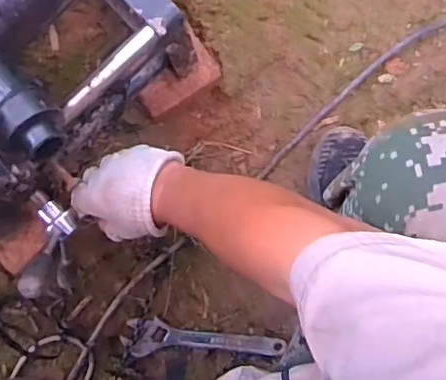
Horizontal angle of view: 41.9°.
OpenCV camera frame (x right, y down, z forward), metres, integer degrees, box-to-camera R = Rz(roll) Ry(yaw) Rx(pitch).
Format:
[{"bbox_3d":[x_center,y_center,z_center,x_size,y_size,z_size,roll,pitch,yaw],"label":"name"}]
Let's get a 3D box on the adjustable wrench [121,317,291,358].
[{"bbox_3d":[-0.023,0.223,0.855,0.241,0.018,0.051,8,88,-16],"label":"adjustable wrench"}]

